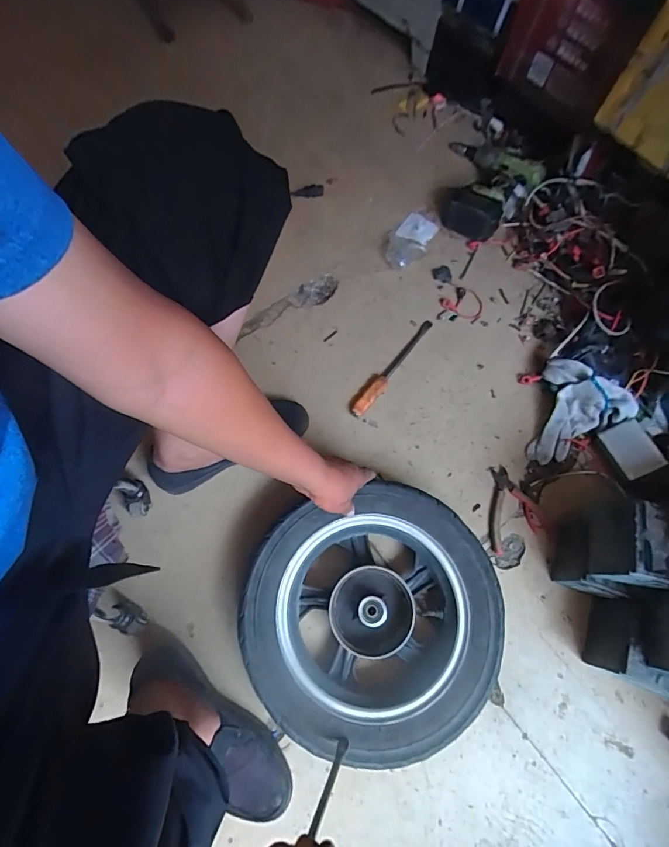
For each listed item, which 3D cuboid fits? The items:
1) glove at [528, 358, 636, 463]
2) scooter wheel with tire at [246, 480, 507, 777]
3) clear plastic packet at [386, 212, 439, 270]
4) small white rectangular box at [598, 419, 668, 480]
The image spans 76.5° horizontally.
[{"bbox_3d":[0.451,-0.014,0.762,0.161,0.068,0.185,13,72,5],"label":"glove"},{"bbox_3d":[0.054,0.272,0.620,0.348,0.075,0.349,0,71,0],"label":"scooter wheel with tire"},{"bbox_3d":[0.160,-0.392,0.928,0.086,0.040,0.162,27,73,9],"label":"clear plastic packet"},{"bbox_3d":[0.494,0.042,0.707,0.064,0.015,0.090,-34,65,23],"label":"small white rectangular box"}]

